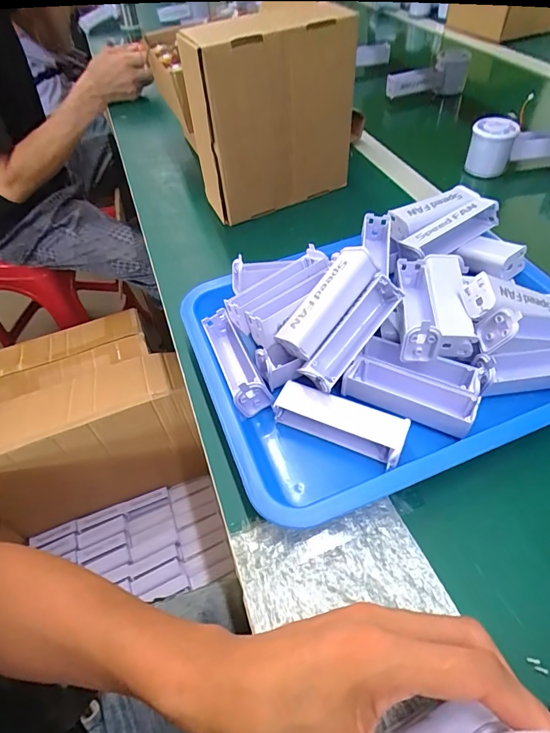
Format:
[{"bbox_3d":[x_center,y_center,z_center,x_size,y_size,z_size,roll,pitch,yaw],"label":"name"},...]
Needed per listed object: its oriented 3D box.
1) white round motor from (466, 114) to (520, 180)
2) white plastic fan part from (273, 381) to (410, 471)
[{"bbox_3d":[0.304,-0.309,0.601,0.057,0.069,0.049,15,53,17],"label":"white round motor"},{"bbox_3d":[0.051,0.042,0.335,0.100,0.026,0.031,20,55,20],"label":"white plastic fan part"}]

